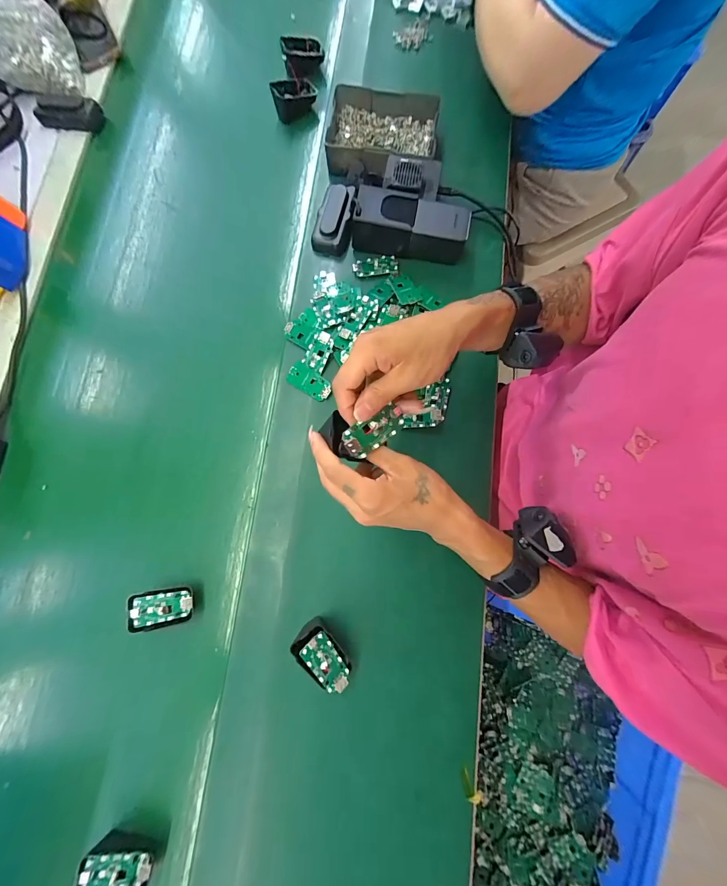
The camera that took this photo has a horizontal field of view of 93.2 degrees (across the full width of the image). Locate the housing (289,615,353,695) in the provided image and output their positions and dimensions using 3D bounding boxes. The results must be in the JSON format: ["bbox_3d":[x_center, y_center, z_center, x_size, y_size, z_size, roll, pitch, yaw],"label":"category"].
[{"bbox_3d":[-0.043,0.236,0.382,0.042,0.031,0.074,-38,78,-4],"label":"housing"}]

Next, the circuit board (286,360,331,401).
[{"bbox_3d":[-0.072,-0.084,0.466,0.064,0.004,0.034,30,93,9],"label":"circuit board"}]

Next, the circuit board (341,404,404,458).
[{"bbox_3d":[0.010,-0.011,0.312,0.063,0.005,0.029,-35,101,-22],"label":"circuit board"}]

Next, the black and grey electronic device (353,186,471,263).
[{"bbox_3d":[0.065,-0.303,0.478,0.160,0.056,0.062,7,79,5],"label":"black and grey electronic device"}]

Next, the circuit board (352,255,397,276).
[{"bbox_3d":[0.018,-0.258,0.502,0.065,0.006,0.031,-3,78,3],"label":"circuit board"}]

